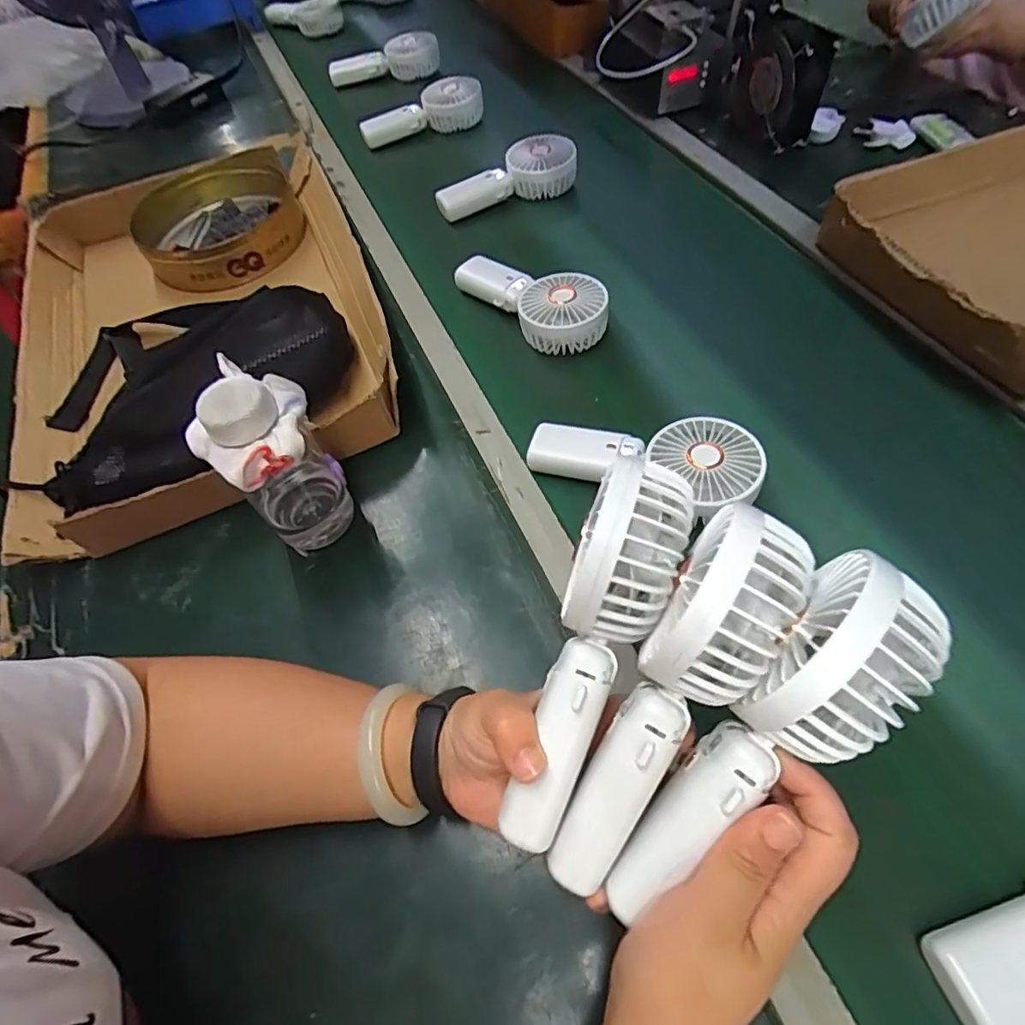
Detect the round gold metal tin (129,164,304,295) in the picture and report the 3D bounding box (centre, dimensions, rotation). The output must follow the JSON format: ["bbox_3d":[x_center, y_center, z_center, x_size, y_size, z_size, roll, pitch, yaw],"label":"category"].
[{"bbox_3d":[-0.347,-0.340,0.670,0.178,0.051,0.188,-2,57,3],"label":"round gold metal tin"}]

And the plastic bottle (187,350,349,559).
[{"bbox_3d":[-0.161,-0.025,0.405,0.070,0.153,0.063,-34,61,-16],"label":"plastic bottle"}]

